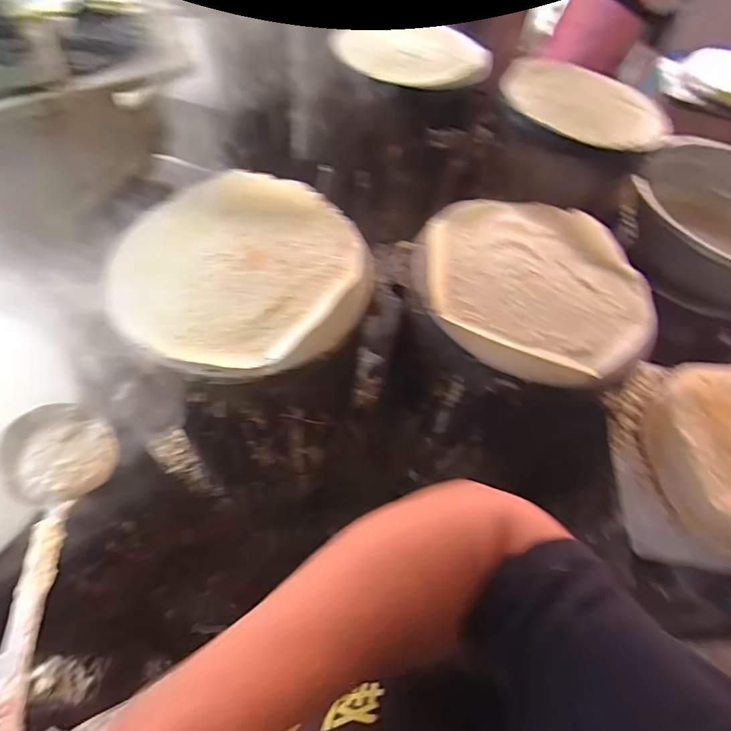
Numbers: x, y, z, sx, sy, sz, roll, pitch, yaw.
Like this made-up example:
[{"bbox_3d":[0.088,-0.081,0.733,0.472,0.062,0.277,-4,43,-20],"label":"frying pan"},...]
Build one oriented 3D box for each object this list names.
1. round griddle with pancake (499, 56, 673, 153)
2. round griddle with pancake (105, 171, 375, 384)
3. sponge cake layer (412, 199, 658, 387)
[{"bbox_3d":[0.531,-0.644,1.099,0.383,0.061,0.409,18,56,2],"label":"round griddle with pancake"},{"bbox_3d":[-0.176,-0.139,0.659,0.360,0.040,0.335,3,62,-5],"label":"round griddle with pancake"},{"bbox_3d":[0.263,-0.129,0.716,0.361,0.059,0.343,2,54,-3],"label":"sponge cake layer"}]

